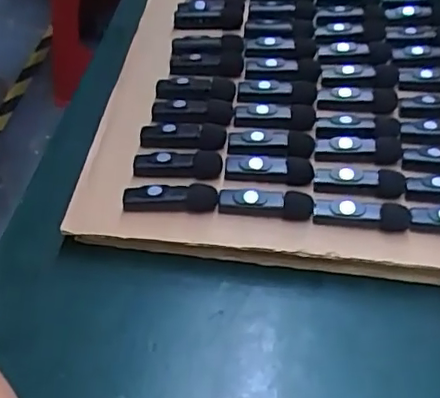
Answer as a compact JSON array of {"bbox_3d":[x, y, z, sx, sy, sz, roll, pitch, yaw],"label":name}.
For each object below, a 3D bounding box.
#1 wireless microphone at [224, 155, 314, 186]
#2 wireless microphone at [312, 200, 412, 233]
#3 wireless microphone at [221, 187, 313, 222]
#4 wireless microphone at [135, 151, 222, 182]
[{"bbox_3d":[0.035,-0.022,0.427,0.062,0.017,0.018,7,48,-1],"label":"wireless microphone"},{"bbox_3d":[0.096,0.009,0.398,0.064,0.014,0.012,9,48,1],"label":"wireless microphone"},{"bbox_3d":[0.032,0.003,0.403,0.064,0.017,0.015,4,48,-4],"label":"wireless microphone"},{"bbox_3d":[-0.031,-0.026,0.433,0.065,0.019,0.015,5,48,-3],"label":"wireless microphone"}]

